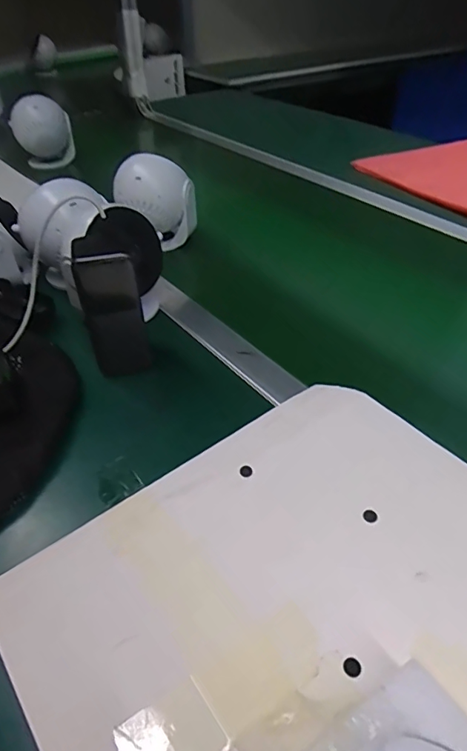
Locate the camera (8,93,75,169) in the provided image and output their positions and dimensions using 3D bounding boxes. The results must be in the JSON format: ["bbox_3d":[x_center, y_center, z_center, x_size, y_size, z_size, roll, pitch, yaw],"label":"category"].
[{"bbox_3d":[-0.377,-0.477,0.992,0.118,0.131,0.095,-14,42,-16],"label":"camera"}]

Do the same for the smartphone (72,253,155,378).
[{"bbox_3d":[-0.110,-0.053,0.464,0.052,0.125,0.014,-15,45,-12],"label":"smartphone"}]

